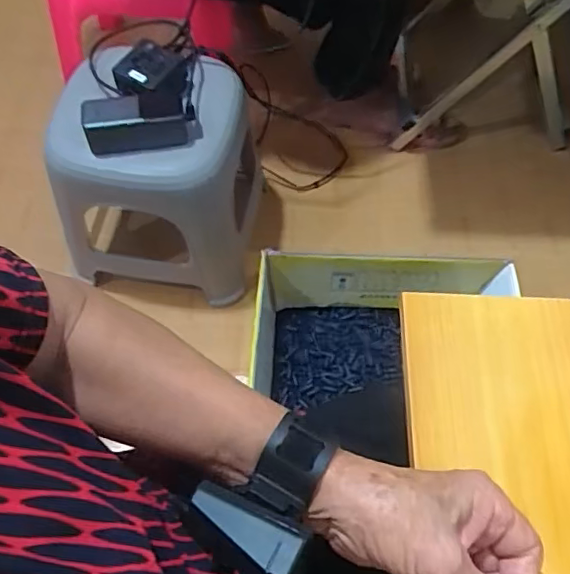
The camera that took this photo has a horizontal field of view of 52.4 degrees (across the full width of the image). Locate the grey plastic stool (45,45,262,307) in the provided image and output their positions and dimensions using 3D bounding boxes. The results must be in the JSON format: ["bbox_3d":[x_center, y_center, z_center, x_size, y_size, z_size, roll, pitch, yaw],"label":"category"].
[{"bbox_3d":[-0.178,-0.188,0.937,0.263,0.331,0.286,15,62,7],"label":"grey plastic stool"}]

